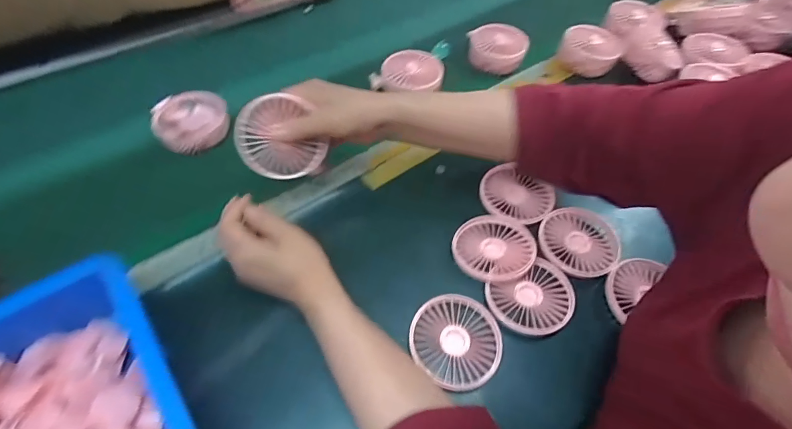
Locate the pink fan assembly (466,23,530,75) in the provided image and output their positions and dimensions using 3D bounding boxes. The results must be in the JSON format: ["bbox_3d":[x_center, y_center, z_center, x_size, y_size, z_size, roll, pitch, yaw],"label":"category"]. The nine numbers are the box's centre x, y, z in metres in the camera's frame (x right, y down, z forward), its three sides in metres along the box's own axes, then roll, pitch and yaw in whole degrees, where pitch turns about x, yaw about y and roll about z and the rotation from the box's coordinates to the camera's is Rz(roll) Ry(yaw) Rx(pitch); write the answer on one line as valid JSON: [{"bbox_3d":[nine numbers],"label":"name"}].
[{"bbox_3d":[0.161,-0.270,0.643,0.094,0.043,0.081,12,54,7],"label":"pink fan assembly"}]

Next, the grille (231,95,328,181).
[{"bbox_3d":[-0.125,-0.079,0.421,0.081,0.089,0.014,-33,23,-1],"label":"grille"}]

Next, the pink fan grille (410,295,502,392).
[{"bbox_3d":[0.059,0.123,0.394,0.087,0.011,0.087,1,54,-1],"label":"pink fan grille"}]

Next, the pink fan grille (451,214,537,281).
[{"bbox_3d":[0.109,0.036,0.443,0.087,0.020,0.090,1,54,-1],"label":"pink fan grille"}]

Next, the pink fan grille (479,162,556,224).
[{"bbox_3d":[0.146,-0.025,0.491,0.076,0.015,0.085,-34,61,-23],"label":"pink fan grille"}]

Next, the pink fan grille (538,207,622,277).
[{"bbox_3d":[0.214,0.032,0.463,0.089,0.017,0.097,20,56,13],"label":"pink fan grille"}]

